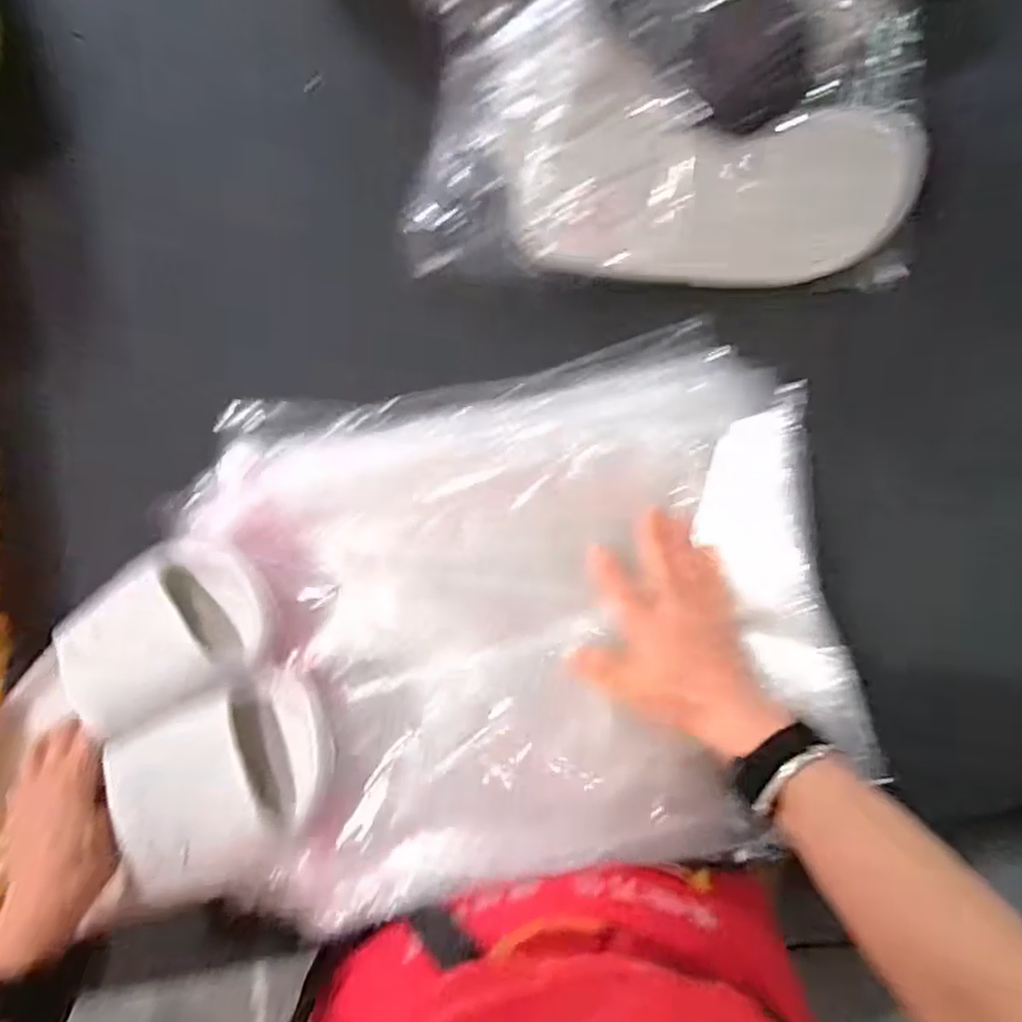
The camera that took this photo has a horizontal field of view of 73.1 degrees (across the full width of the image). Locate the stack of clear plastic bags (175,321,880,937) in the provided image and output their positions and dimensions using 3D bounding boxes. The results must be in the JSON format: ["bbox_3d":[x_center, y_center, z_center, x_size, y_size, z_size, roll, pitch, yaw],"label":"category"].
[{"bbox_3d":[0.007,0.074,0.470,0.418,0.056,0.342,-10,83,1],"label":"stack of clear plastic bags"}]

